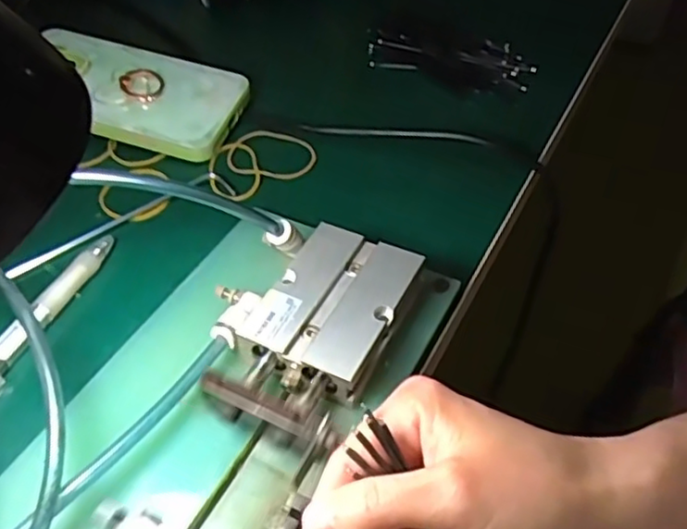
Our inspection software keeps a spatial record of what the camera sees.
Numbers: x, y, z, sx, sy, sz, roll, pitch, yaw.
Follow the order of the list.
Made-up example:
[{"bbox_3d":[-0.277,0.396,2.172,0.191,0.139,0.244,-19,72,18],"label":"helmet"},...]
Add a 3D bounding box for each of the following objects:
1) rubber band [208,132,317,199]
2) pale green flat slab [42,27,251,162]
[{"bbox_3d":[-0.052,-0.062,0.395,0.064,0.008,0.050,-29,54,-23],"label":"rubber band"},{"bbox_3d":[-0.137,-0.112,0.423,0.143,0.018,0.074,16,50,15],"label":"pale green flat slab"}]

